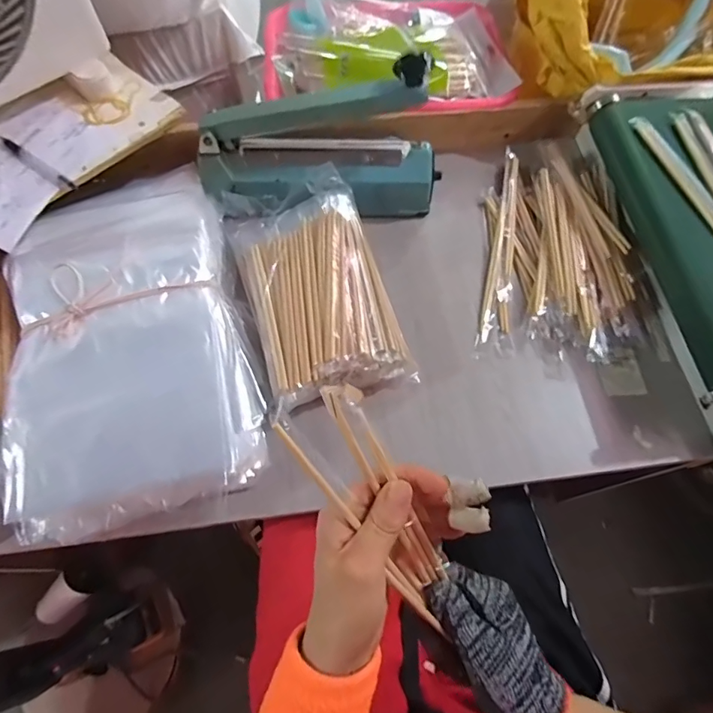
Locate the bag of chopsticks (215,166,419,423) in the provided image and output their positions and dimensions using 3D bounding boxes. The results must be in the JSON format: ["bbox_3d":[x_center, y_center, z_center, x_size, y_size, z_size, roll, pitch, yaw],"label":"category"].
[{"bbox_3d":[-0.053,-0.091,0.539,0.158,0.062,0.298,-16,67,-9],"label":"bag of chopsticks"}]

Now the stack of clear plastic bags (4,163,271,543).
[{"bbox_3d":[-0.244,-0.036,0.505,0.251,0.062,0.417,-15,67,-9],"label":"stack of clear plastic bags"}]

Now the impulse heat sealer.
[{"bbox_3d":[-0.047,-0.251,0.563,0.291,0.162,0.106,-9,66,-6],"label":"impulse heat sealer"}]

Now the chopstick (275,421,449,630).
[{"bbox_3d":[0.004,0.107,0.271,0.006,0.006,0.181,-40,112,-18],"label":"chopstick"}]

